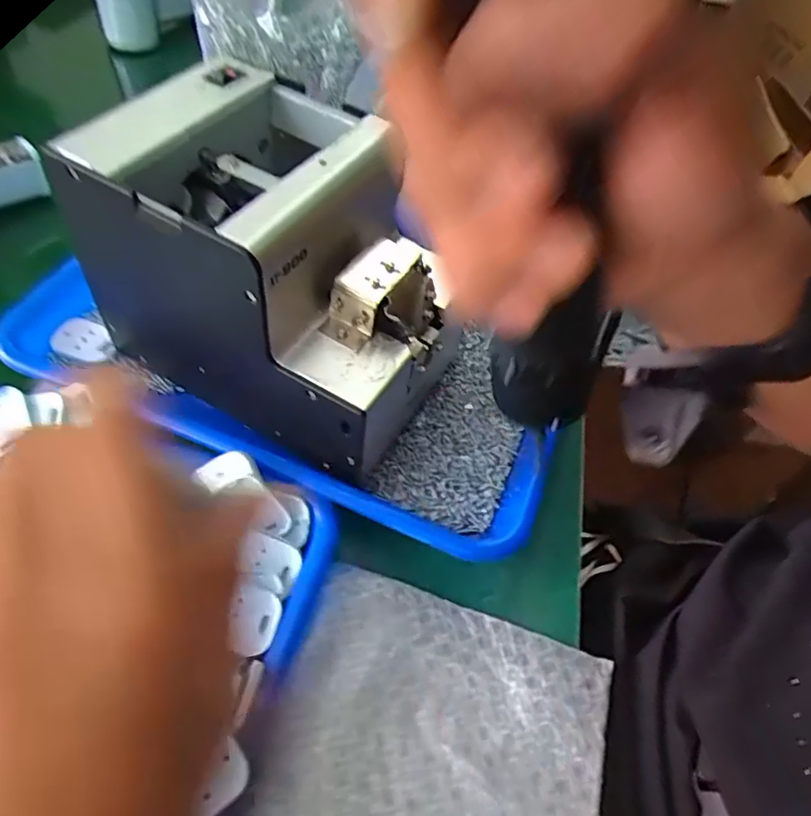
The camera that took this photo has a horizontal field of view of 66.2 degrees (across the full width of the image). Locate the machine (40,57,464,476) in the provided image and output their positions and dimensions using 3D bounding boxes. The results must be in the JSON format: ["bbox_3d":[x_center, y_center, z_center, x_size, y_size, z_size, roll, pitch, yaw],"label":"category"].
[{"bbox_3d":[-0.068,-0.075,0.348,0.180,0.154,0.125,27,55,15],"label":"machine"}]

